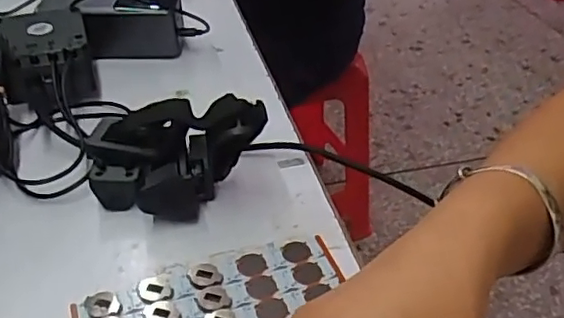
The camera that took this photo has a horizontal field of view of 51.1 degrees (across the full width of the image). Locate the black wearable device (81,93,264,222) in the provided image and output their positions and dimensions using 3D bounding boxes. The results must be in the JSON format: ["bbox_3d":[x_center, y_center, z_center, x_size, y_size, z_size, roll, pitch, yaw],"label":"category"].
[{"bbox_3d":[-0.072,0.000,0.397,0.118,0.070,0.066,5,38,4],"label":"black wearable device"}]

